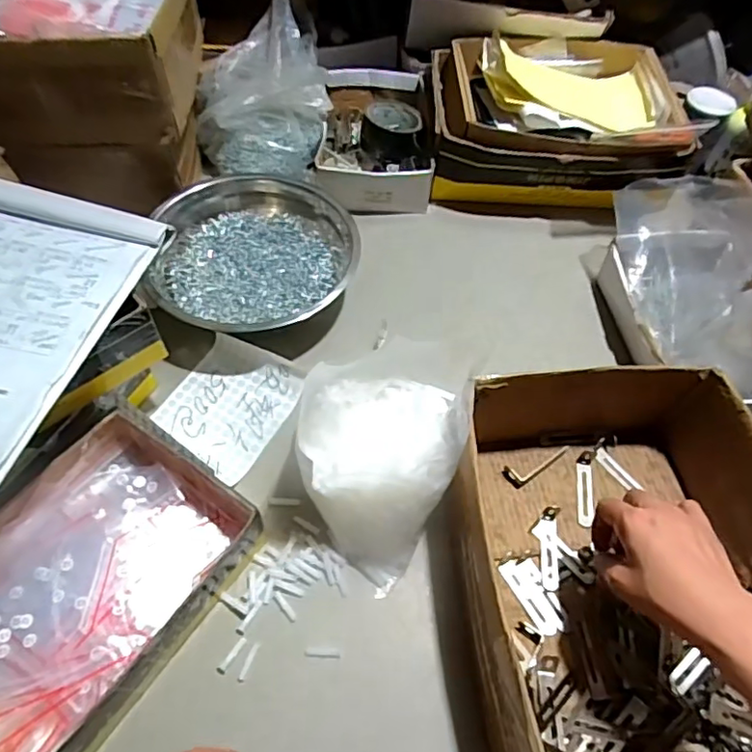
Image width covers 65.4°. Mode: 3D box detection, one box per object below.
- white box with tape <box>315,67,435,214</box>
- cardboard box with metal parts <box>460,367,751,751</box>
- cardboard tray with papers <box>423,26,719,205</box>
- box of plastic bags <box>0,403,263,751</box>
[{"bbox_3d":[-0.002,-0.352,0.865,0.162,0.061,0.272,1,56,-3],"label":"white box with tape"},{"bbox_3d":[0.210,0.152,0.505,0.258,0.118,0.311,-3,56,-5],"label":"cardboard box with metal parts"},{"bbox_3d":[0.249,-0.369,0.852,0.340,0.138,0.255,3,56,-2],"label":"cardboard tray with papers"},{"bbox_3d":[-0.241,0.174,0.493,0.186,0.073,0.262,28,59,15],"label":"box of plastic bags"}]

